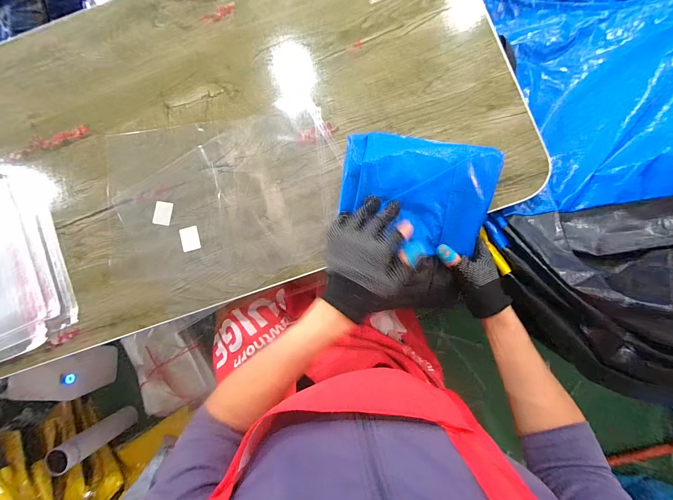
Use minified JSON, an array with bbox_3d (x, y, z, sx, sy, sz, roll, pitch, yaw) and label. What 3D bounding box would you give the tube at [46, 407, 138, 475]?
[{"bbox_3d":[-0.654,0.510,0.786,0.060,0.213,0.059,-34,85,0],"label":"tube"}]

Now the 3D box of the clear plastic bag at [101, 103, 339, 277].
[{"bbox_3d":[-0.193,-0.090,0.484,0.389,0.011,0.257,-5,86,3],"label":"clear plastic bag"}]

